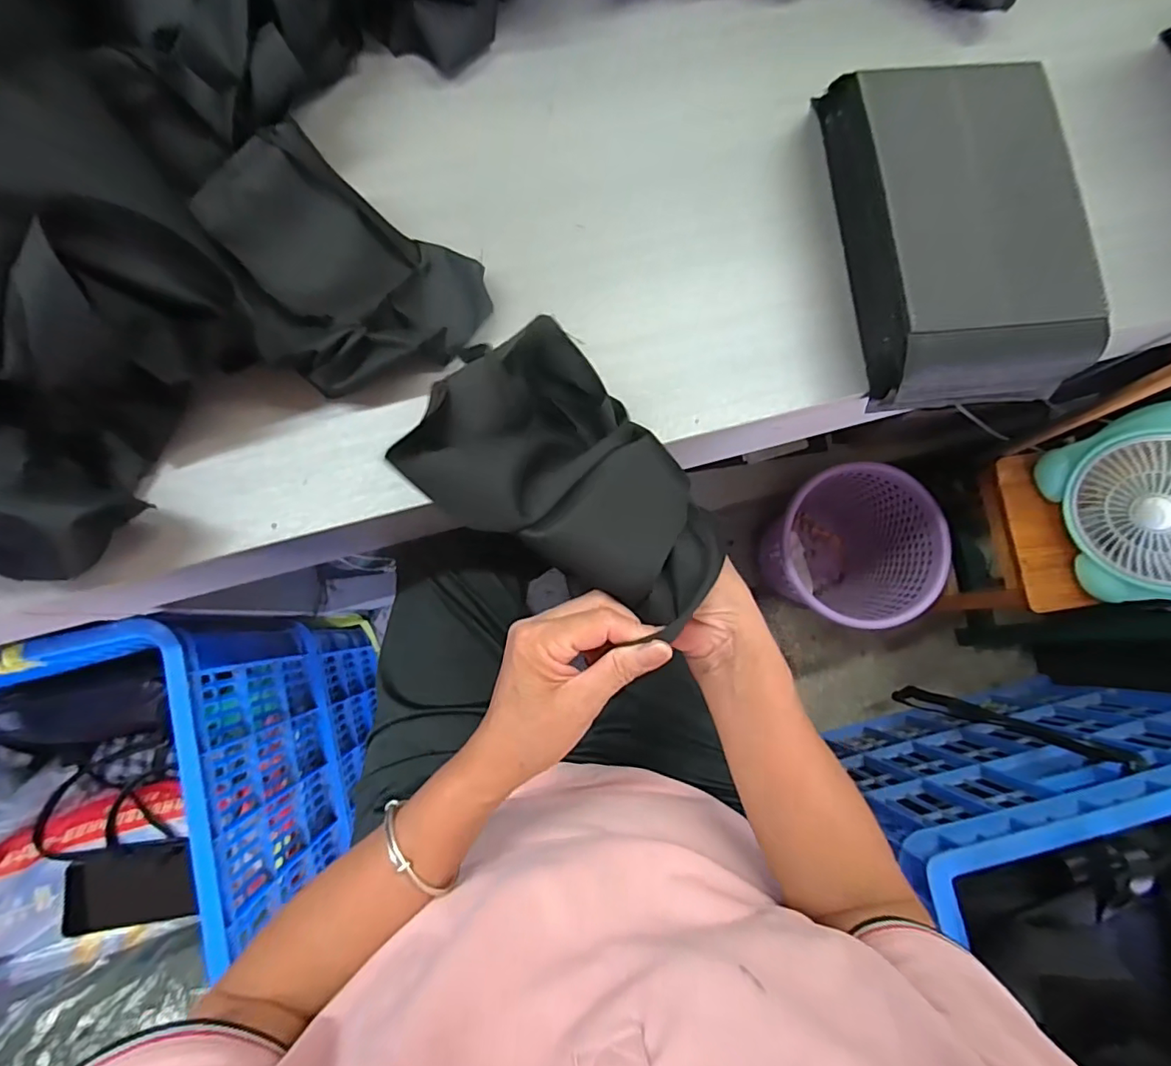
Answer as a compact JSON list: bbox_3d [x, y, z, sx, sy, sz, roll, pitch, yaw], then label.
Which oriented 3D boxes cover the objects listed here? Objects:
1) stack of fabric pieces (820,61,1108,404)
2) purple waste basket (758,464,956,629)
[{"bbox_3d":[0.293,-0.246,0.442,0.153,0.075,0.279,-6,82,-5],"label":"stack of fabric pieces"},{"bbox_3d":[0.460,0.041,1.042,0.264,0.307,0.263,1,81,-4],"label":"purple waste basket"}]

